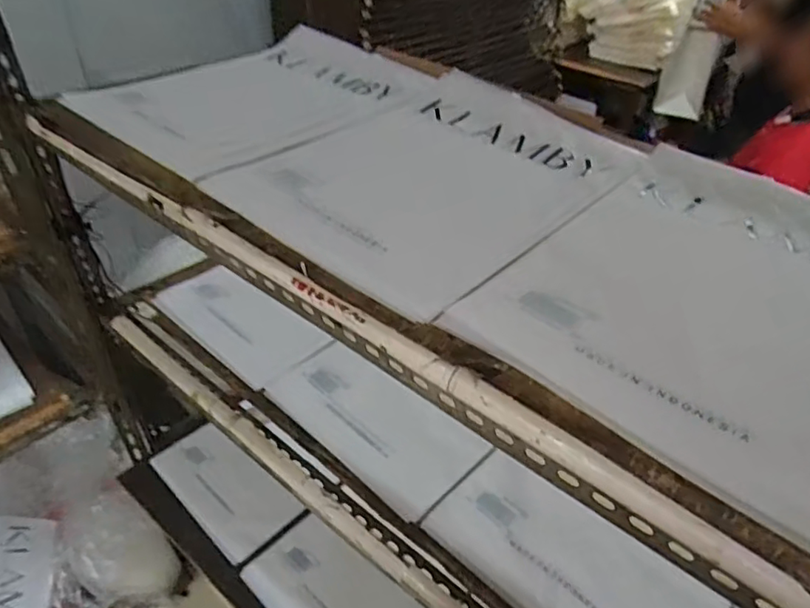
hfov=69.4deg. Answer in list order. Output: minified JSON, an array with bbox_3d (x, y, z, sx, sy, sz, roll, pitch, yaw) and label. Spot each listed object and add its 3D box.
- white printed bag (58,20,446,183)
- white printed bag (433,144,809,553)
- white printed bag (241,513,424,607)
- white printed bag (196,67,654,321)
[{"bbox_3d":[-0.188,-0.285,0.785,0.311,0.039,0.388,31,47,30],"label":"white printed bag"},{"bbox_3d":[0.269,-0.013,0.488,0.305,0.029,0.403,32,47,31],"label":"white printed bag"},{"bbox_3d":[-0.117,0.494,0.977,0.308,0.031,0.166,30,46,30],"label":"white printed bag"},{"bbox_3d":[0.044,-0.151,0.637,0.296,0.033,0.415,31,47,30],"label":"white printed bag"}]

